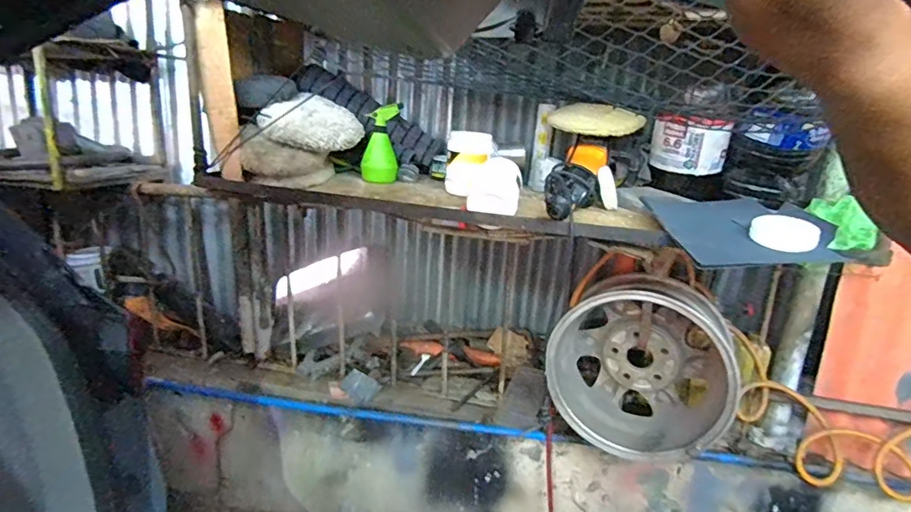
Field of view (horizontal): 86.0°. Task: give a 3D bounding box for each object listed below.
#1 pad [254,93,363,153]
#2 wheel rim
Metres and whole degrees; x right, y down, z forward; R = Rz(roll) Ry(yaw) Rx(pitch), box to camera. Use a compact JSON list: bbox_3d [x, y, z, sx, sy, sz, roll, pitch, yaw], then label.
[{"bbox_3d":[-0.319,-0.307,1.116,0.188,0.039,0.197,33,44,10],"label":"pad"},{"bbox_3d":[0.417,0.241,1.109,0.391,0.361,0.188,9,17,17],"label":"wheel rim"}]

